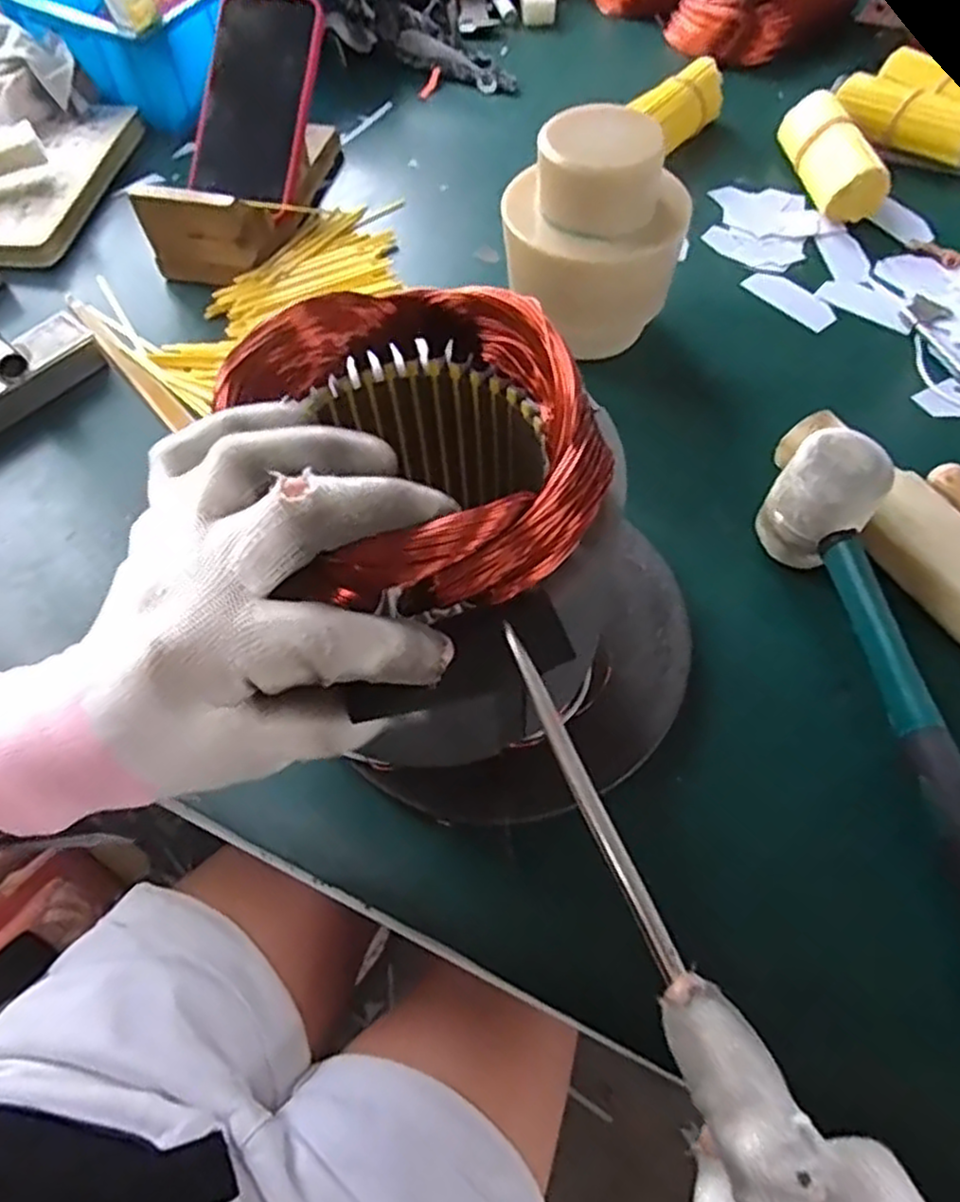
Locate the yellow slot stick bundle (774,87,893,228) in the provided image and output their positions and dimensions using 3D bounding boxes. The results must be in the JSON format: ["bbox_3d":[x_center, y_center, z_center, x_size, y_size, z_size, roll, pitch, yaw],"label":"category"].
[{"bbox_3d":[0.273,-0.347,0.573,0.043,0.044,0.120,-10,59,-4],"label":"yellow slot stick bundle"}]

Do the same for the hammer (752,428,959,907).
[{"bbox_3d":[0.198,0.053,0.327,0.042,0.076,0.287,-11,60,-5],"label":"hammer"}]

